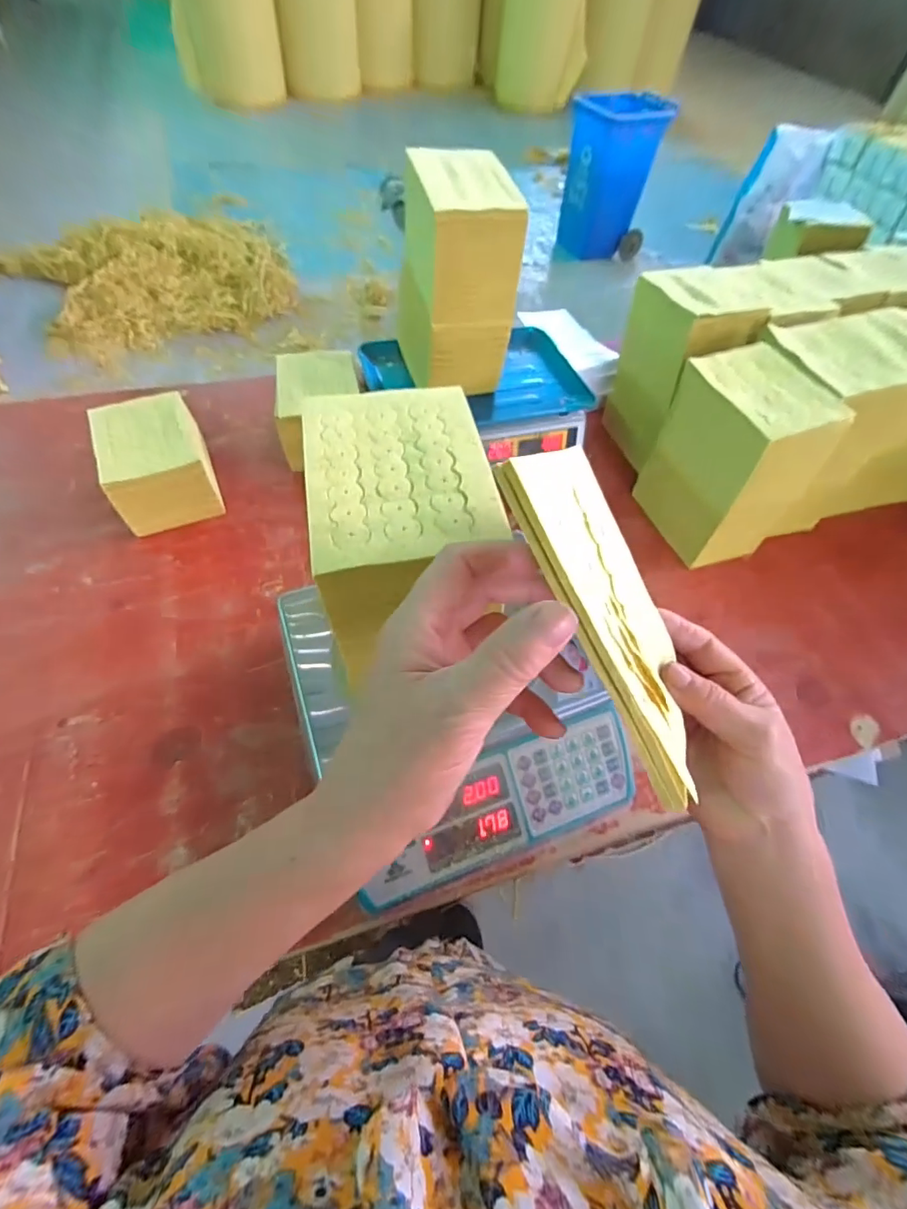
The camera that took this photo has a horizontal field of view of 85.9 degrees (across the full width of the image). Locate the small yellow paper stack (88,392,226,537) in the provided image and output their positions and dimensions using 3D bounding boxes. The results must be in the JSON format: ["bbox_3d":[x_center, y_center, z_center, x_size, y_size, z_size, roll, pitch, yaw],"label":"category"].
[{"bbox_3d":[-0.408,-0.190,0.684,0.116,0.114,0.163,-18,60,-15],"label":"small yellow paper stack"}]

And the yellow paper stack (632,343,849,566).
[{"bbox_3d":[0.377,-0.193,0.671,0.127,0.229,0.173,-17,60,-14],"label":"yellow paper stack"}]

